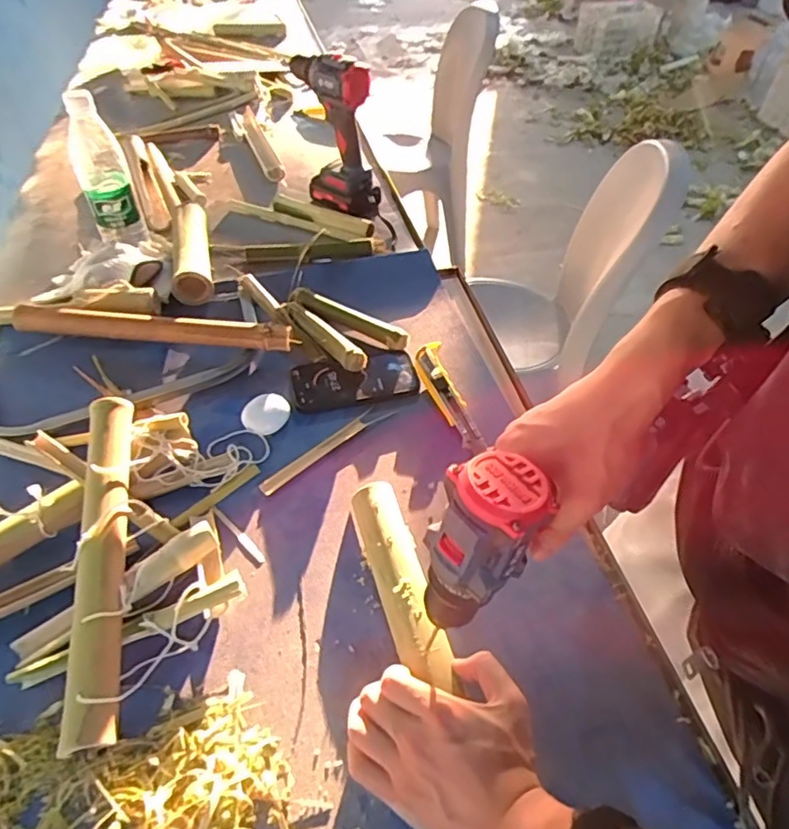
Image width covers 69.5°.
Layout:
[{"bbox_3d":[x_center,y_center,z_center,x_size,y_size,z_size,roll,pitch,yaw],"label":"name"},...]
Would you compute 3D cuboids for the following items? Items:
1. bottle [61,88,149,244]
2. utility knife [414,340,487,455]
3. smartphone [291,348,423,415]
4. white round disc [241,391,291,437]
[{"bbox_3d":[-0.401,-0.324,0.789,0.064,0.229,0.059,-19,50,-18],"label":"bottle"},{"bbox_3d":[0.058,-0.023,0.654,0.037,0.020,0.162,-11,47,-12],"label":"utility knife"},{"bbox_3d":[-0.049,-0.042,0.678,0.143,0.011,0.076,-9,47,-11],"label":"smartphone"},{"bbox_3d":[-0.142,-0.001,0.629,0.051,0.013,0.045,-28,71,-16],"label":"white round disc"}]

